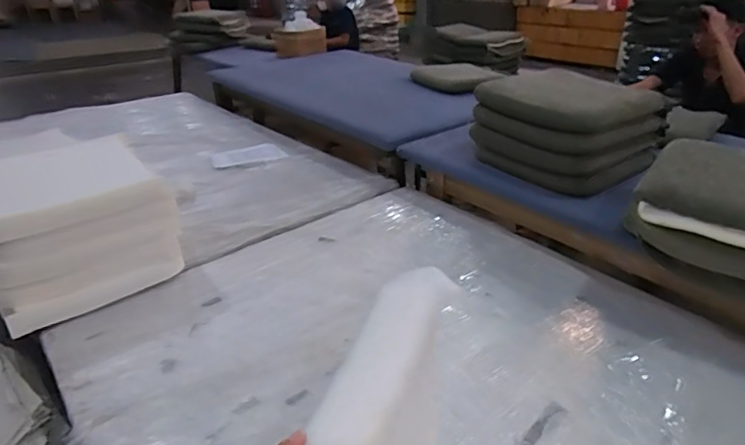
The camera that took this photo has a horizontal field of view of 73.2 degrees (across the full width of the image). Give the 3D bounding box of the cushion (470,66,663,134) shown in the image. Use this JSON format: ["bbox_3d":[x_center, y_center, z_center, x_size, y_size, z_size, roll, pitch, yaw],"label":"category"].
[{"bbox_3d":[0.594,-0.386,1.523,0.429,0.076,0.350,24,38,38],"label":"cushion"}]

